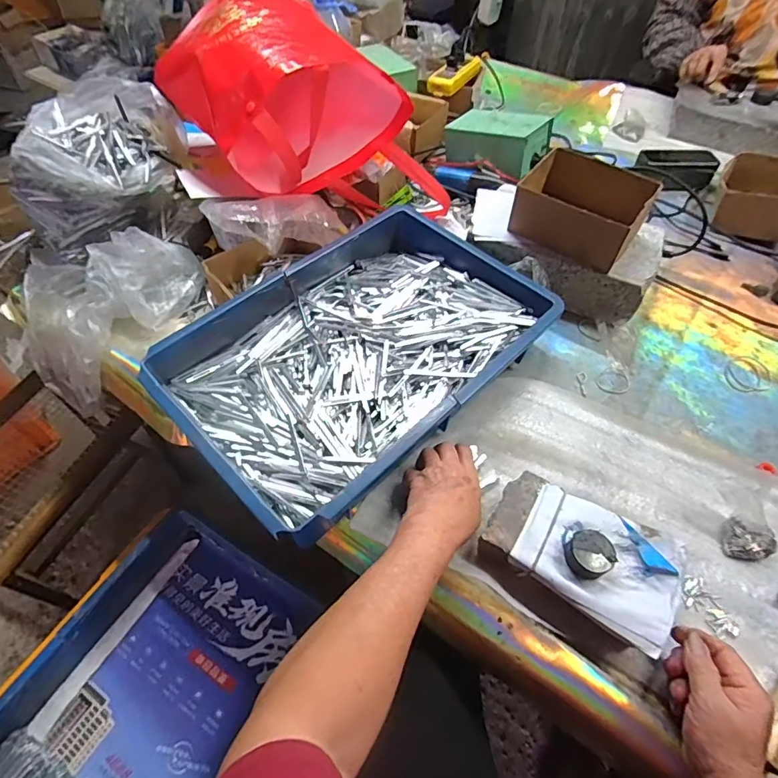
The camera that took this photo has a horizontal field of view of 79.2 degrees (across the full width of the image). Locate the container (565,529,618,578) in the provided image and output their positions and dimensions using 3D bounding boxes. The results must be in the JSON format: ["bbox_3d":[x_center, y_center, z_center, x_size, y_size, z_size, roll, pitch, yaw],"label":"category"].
[{"bbox_3d":[0.183,0.149,0.425,0.037,0.022,0.038,0,54,-1],"label":"container"}]

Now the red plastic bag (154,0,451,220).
[{"bbox_3d":[-0.123,-0.404,0.688,0.289,0.240,0.326,-29,60,-20],"label":"red plastic bag"}]

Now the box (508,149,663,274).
[{"bbox_3d":[0.255,-0.240,0.630,0.155,0.077,0.113,30,59,19],"label":"box"}]

